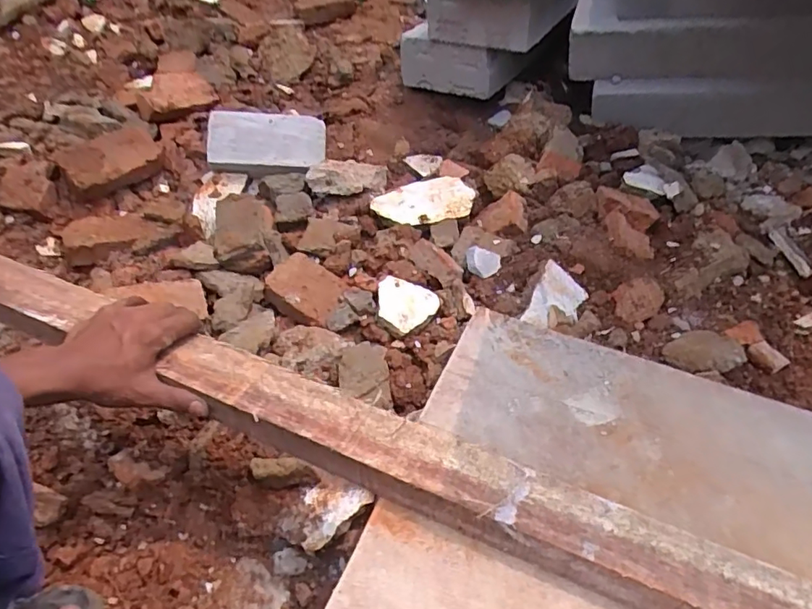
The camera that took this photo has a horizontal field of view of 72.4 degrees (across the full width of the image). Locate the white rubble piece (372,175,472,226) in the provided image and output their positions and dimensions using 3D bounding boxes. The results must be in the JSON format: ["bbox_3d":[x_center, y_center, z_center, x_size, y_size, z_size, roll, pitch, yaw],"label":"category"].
[{"bbox_3d":[0.028,-0.172,0.931,0.164,0.028,0.105,-4,52,-2],"label":"white rubble piece"}]

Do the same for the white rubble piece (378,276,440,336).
[{"bbox_3d":[-0.008,0.000,0.772,0.092,0.022,0.076,32,59,23],"label":"white rubble piece"}]

